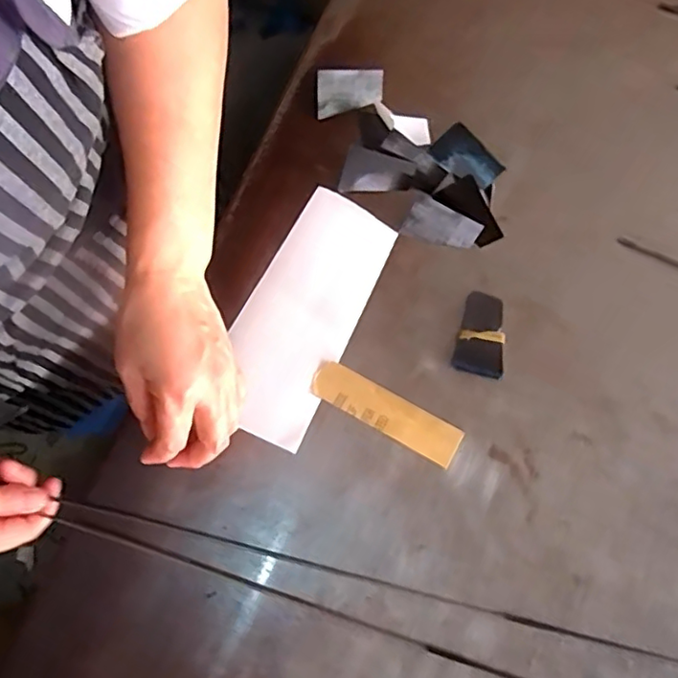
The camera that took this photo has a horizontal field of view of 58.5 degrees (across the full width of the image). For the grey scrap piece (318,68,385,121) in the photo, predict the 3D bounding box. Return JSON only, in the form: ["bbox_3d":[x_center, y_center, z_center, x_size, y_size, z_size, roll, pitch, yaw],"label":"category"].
[{"bbox_3d":[0.010,-0.222,0.548,0.058,0.006,0.039,1,113,5],"label":"grey scrap piece"}]

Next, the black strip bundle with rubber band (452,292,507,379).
[{"bbox_3d":[0.119,-0.004,0.497,0.039,0.008,0.068,13,77,3],"label":"black strip bundle with rubber band"}]

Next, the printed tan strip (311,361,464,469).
[{"bbox_3d":[0.037,0.058,0.480,0.123,0.004,0.032,29,79,7],"label":"printed tan strip"}]

